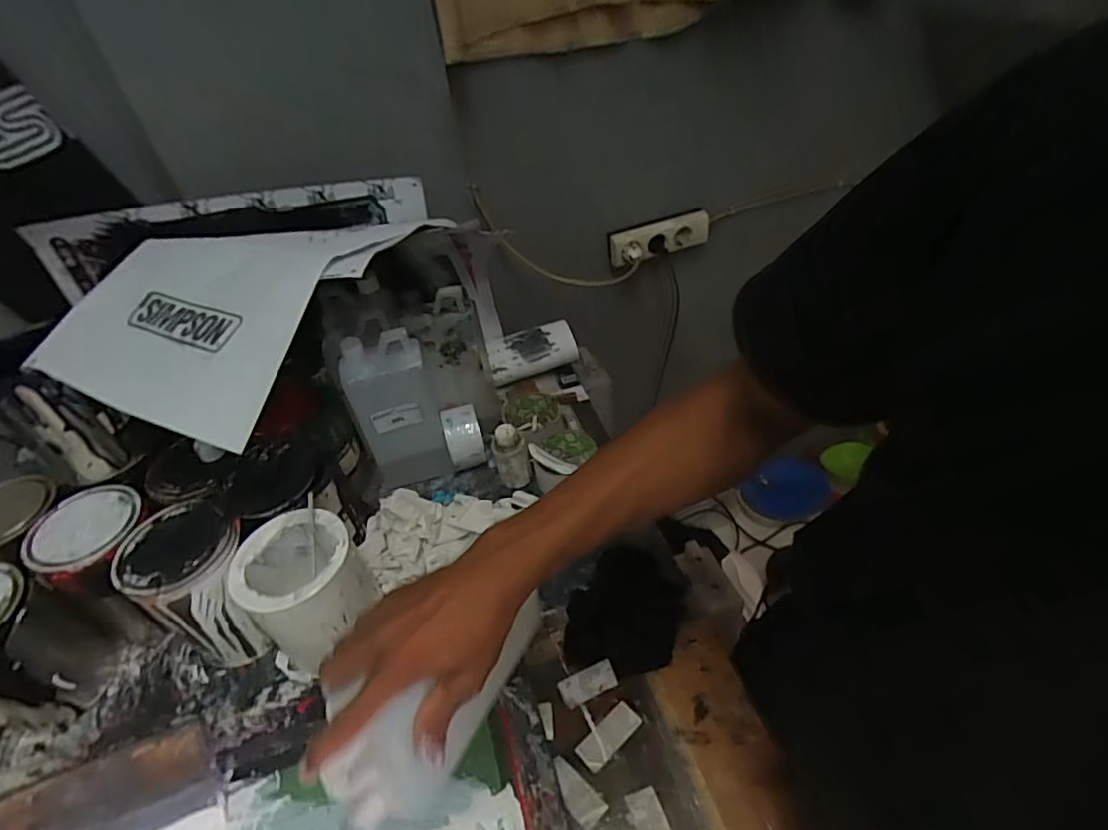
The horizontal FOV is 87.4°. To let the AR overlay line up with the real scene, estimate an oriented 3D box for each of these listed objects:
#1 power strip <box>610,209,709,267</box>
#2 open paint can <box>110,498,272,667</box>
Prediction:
[{"bbox_3d":[0.202,-0.332,1.097,0.197,0.075,0.051,-19,43,-12],"label":"power strip"},{"bbox_3d":[-0.359,0.179,0.604,0.103,0.157,0.099,-4,41,4],"label":"open paint can"}]

